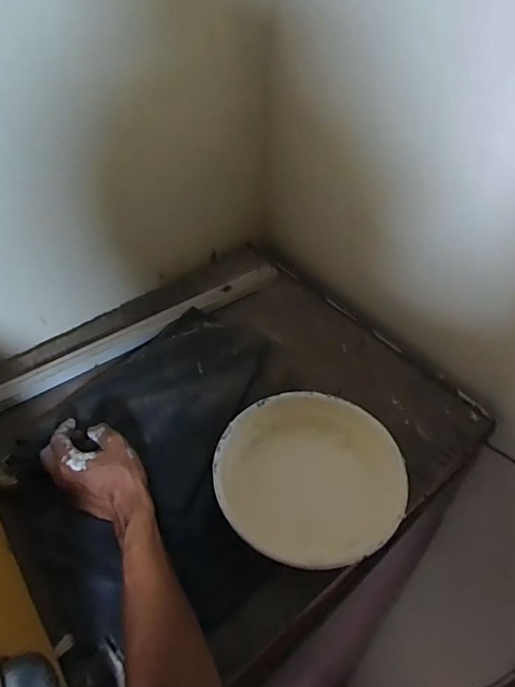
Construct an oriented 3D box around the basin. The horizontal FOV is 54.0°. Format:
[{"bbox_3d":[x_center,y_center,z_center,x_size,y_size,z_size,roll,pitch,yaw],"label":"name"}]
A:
[{"bbox_3d":[0.056,0.148,0.558,0.199,0.056,0.194,0,45,0],"label":"basin"}]

